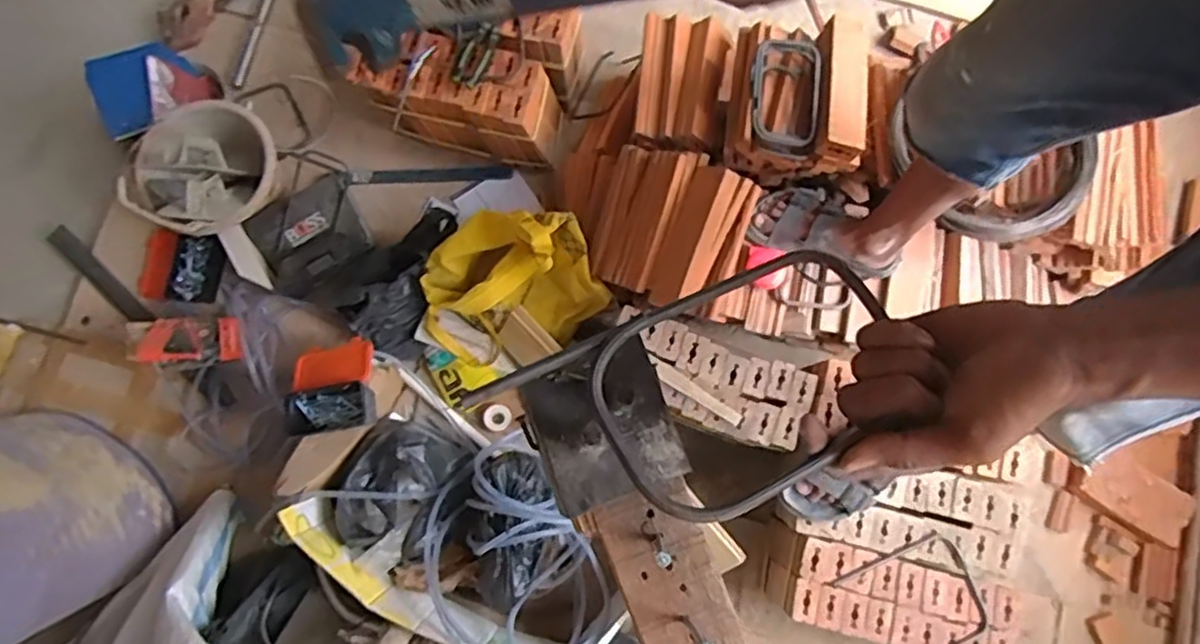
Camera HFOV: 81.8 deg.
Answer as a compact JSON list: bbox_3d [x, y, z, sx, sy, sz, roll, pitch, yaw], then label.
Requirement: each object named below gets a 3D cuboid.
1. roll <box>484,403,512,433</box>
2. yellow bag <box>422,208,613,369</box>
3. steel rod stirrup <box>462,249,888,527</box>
[{"bbox_3d":[-0.201,0.187,1.352,0.054,0.020,0.051,0,80,0],"label":"roll"},{"bbox_3d":[-0.170,-0.074,1.280,0.334,0.226,0.252,-12,80,-1],"label":"yellow bag"},{"bbox_3d":[0.056,0.039,0.349,0.211,0.033,0.109,-26,81,-5],"label":"steel rod stirrup"}]

